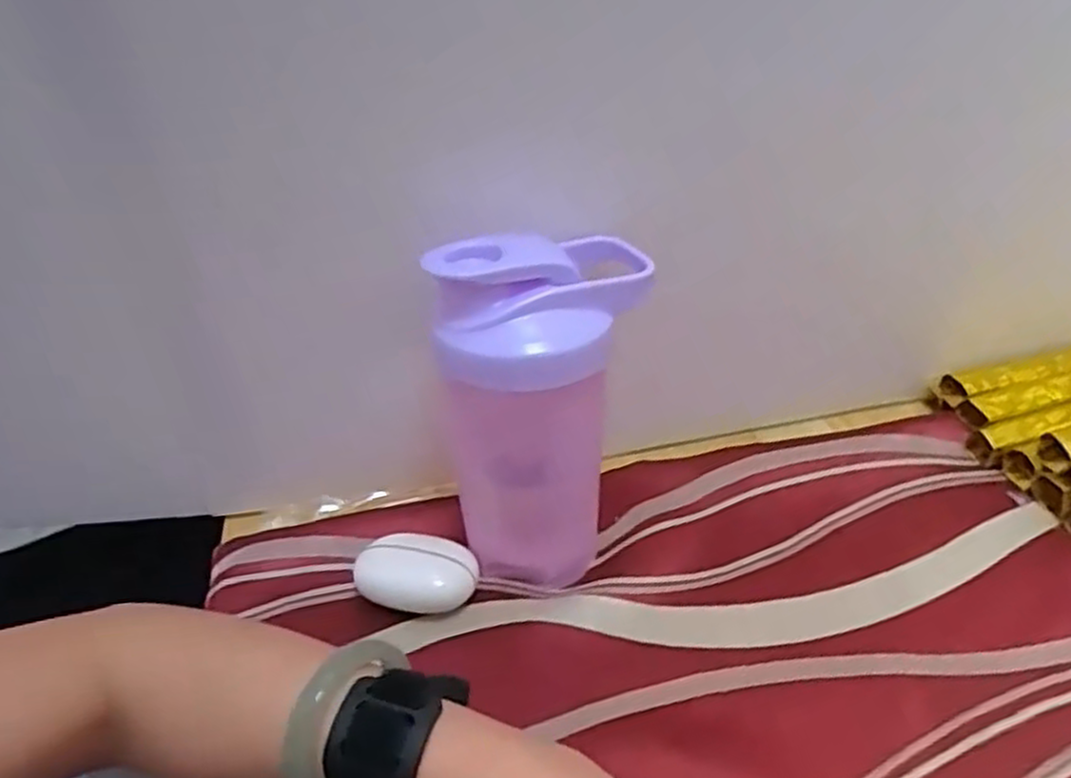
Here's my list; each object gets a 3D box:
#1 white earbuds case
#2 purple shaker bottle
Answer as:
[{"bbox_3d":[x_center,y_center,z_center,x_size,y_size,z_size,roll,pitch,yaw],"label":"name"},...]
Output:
[{"bbox_3d":[-0.060,0.096,0.392,0.060,0.029,0.036,9,34,19],"label":"white earbuds case"},{"bbox_3d":[0.006,0.011,0.384,0.099,0.178,0.079,-4,32,0],"label":"purple shaker bottle"}]

